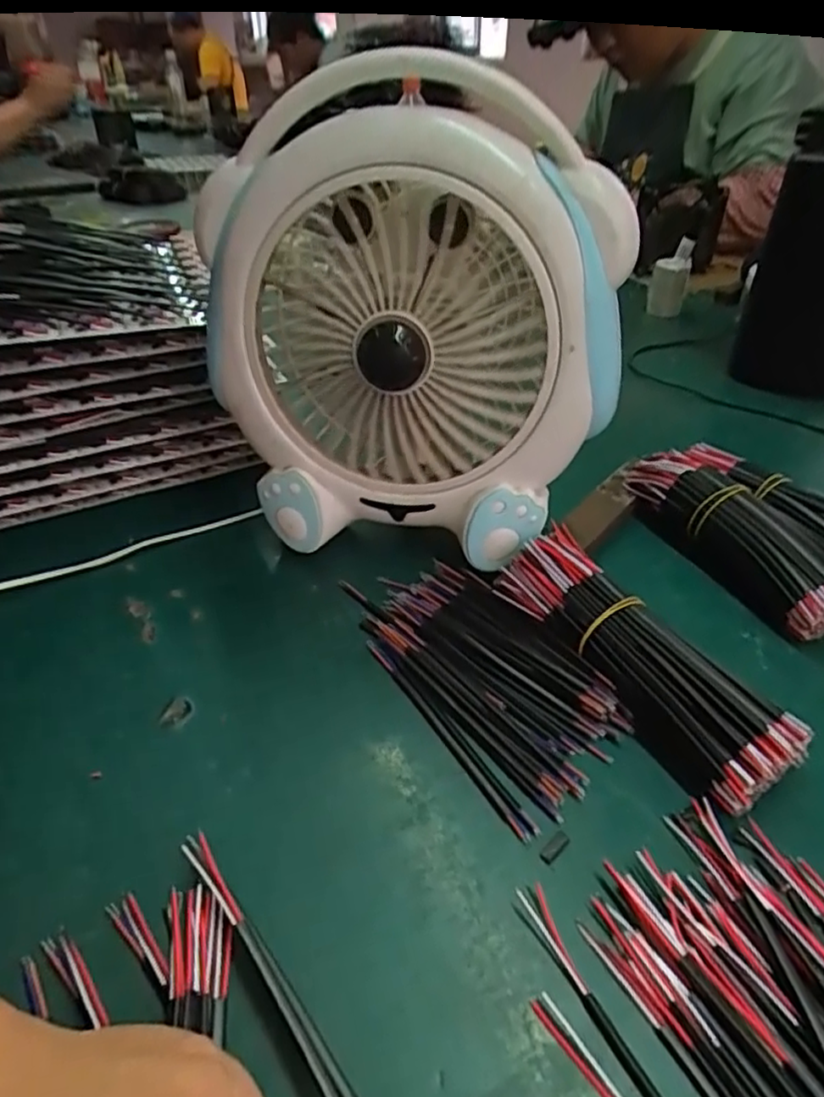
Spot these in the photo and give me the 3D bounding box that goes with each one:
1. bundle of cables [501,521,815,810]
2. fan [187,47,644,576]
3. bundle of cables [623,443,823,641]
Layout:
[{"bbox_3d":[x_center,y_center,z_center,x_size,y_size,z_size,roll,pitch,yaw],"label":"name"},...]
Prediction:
[{"bbox_3d":[0.120,0.057,0.361,0.053,0.043,0.180,-20,42,-24],"label":"bundle of cables"},{"bbox_3d":[-0.003,-0.117,0.405,0.240,0.282,0.109,13,39,17],"label":"fan"},{"bbox_3d":[0.237,-0.015,0.455,0.100,0.050,0.171,-14,39,-18],"label":"bundle of cables"}]

